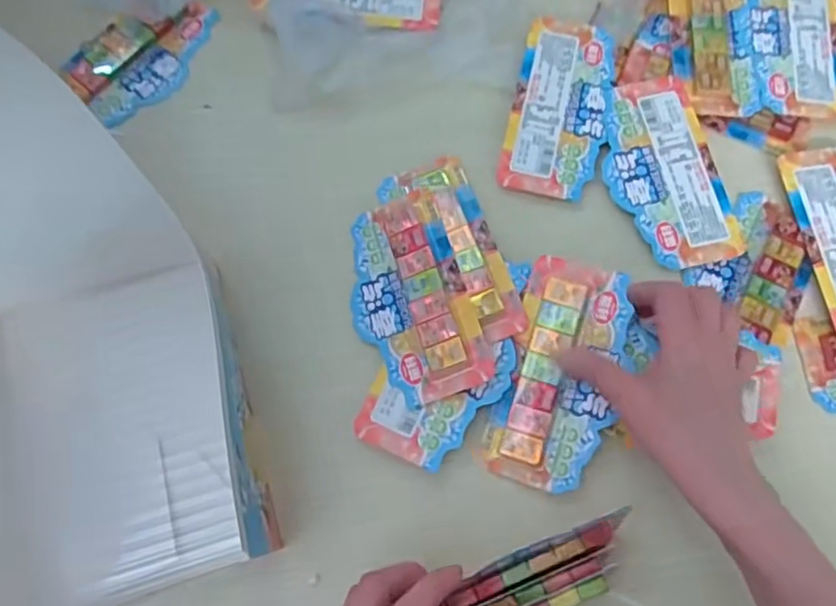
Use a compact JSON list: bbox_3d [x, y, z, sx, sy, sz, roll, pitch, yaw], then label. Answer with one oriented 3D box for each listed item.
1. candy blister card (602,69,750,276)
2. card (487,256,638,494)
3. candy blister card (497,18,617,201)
[{"bbox_3d":[0.178,-0.095,0.457,0.079,0.005,0.144,-16,75,-5],"label":"candy blister card"},{"bbox_3d":[0.096,0.047,0.406,0.068,0.016,0.144,16,84,3],"label":"card"},{"bbox_3d":[0.107,-0.148,0.470,0.072,0.004,0.143,15,75,3],"label":"candy blister card"}]

